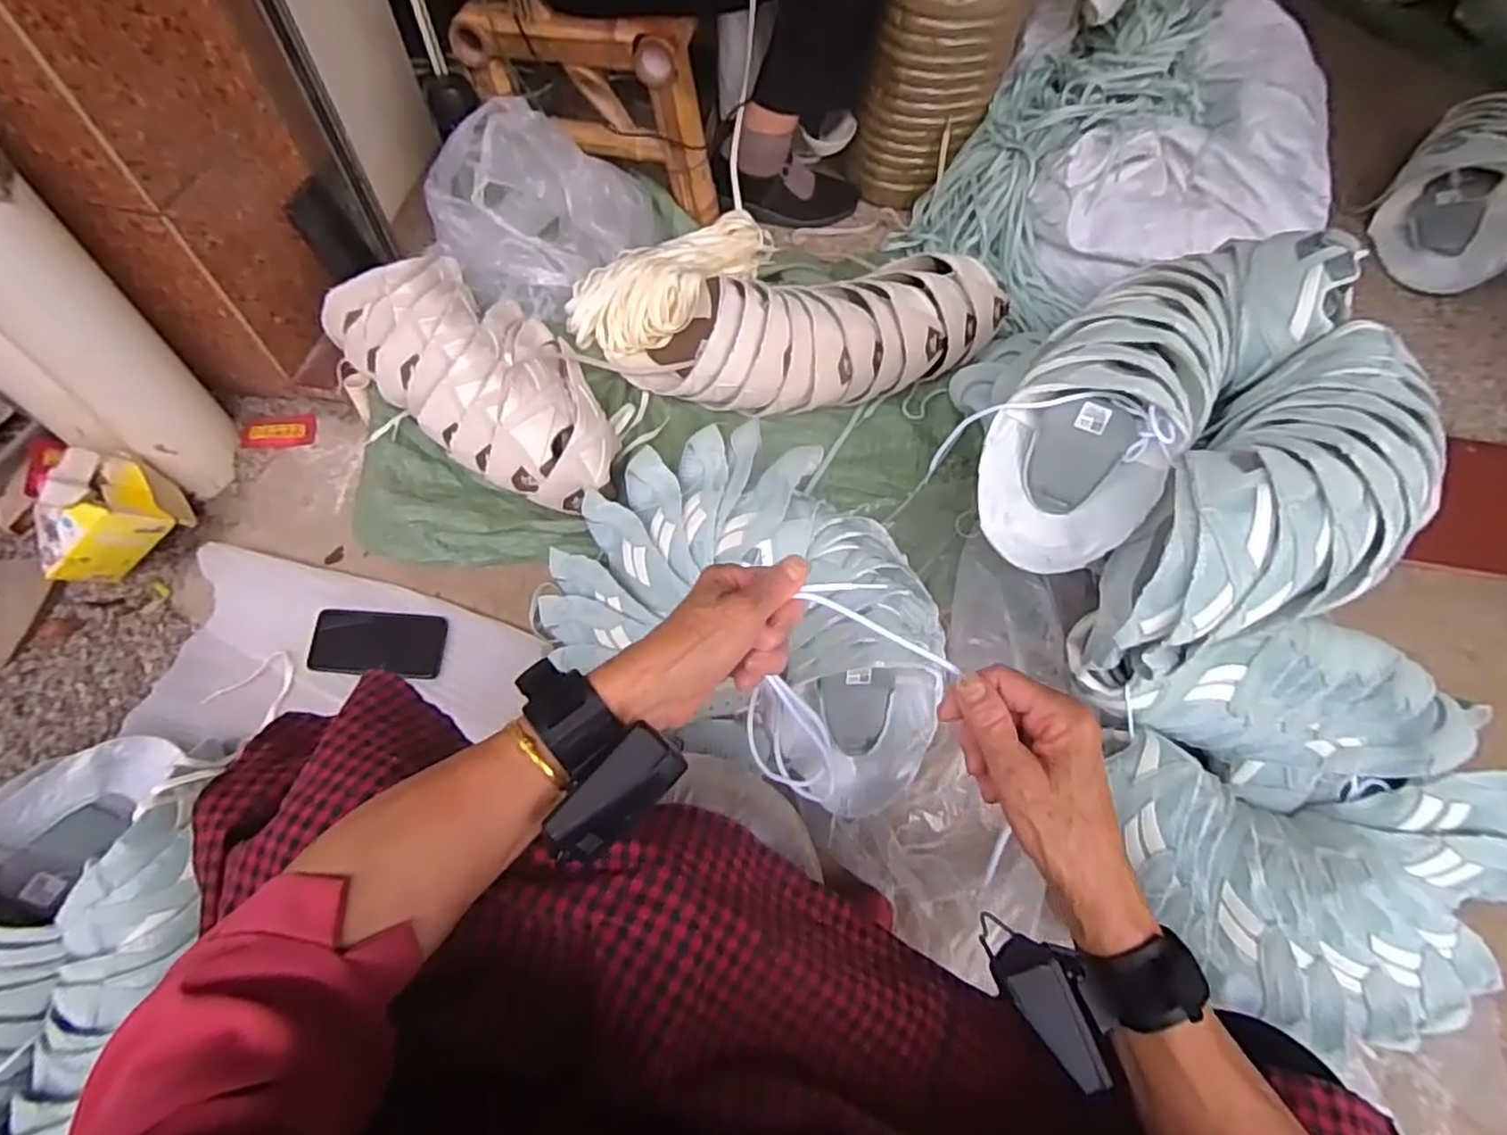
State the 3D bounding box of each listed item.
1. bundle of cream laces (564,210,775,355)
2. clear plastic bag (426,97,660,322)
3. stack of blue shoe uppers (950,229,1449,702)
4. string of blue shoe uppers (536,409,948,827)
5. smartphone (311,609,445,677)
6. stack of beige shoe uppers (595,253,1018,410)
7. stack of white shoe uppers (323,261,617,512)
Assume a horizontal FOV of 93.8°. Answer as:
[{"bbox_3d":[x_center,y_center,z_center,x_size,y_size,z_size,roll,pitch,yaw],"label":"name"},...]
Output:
[{"bbox_3d":[-0.088,-0.389,0.956,0.329,0.081,0.159,-32,67,-18],"label":"bundle of cream laces"},{"bbox_3d":[-0.277,-0.481,0.941,0.289,0.183,0.195,-20,64,-12],"label":"clear plastic bag"},{"bbox_3d":[0.411,-0.094,0.690,0.335,0.237,0.338,-32,67,-18],"label":"stack of blue shoe uppers"},{"bbox_3d":[0.005,0.038,0.738,0.414,0.181,0.285,18,62,8],"label":"string of blue shoe uppers"},{"bbox_3d":[-0.449,0.091,0.847,0.158,0.015,0.074,3,80,4],"label":"smartphone"},{"bbox_3d":[0.074,-0.288,0.892,0.467,0.112,0.158,-12,62,-8],"label":"stack of beige shoe uppers"},{"bbox_3d":[-0.312,-0.230,0.847,0.388,0.099,0.204,40,66,4],"label":"stack of white shoe uppers"}]

